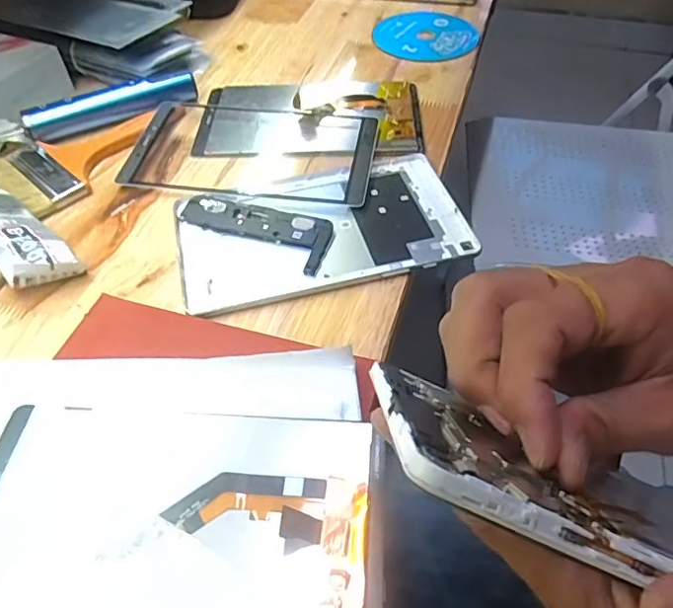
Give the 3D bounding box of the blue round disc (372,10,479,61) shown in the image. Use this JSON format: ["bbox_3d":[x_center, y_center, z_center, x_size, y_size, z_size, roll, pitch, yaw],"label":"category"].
[{"bbox_3d":[0.098,-0.302,0.617,0.112,0.006,0.113,0,52,0],"label":"blue round disc"}]

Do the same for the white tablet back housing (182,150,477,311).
[{"bbox_3d":[-0.013,-0.060,0.418,0.209,0.009,0.124,-10,53,-8],"label":"white tablet back housing"}]

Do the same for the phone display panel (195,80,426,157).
[{"bbox_3d":[-0.025,-0.178,0.511,0.200,0.007,0.118,1,52,1],"label":"phone display panel"}]

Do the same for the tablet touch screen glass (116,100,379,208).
[{"bbox_3d":[-0.072,-0.136,0.476,0.209,0.005,0.127,7,53,6],"label":"tablet touch screen glass"}]

